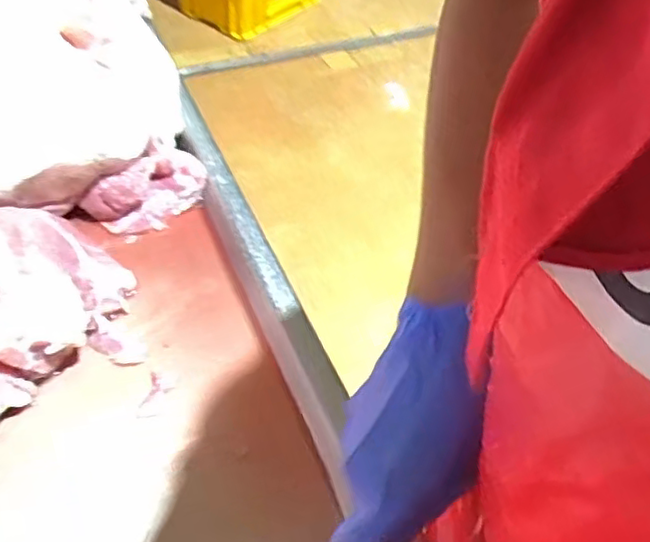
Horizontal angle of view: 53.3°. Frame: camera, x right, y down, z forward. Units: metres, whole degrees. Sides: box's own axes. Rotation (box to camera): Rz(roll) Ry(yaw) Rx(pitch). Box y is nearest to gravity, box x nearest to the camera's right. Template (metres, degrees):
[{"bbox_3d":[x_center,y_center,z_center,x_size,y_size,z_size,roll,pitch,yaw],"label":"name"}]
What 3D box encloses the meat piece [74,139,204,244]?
[{"bbox_3d":[-0.177,-0.081,0.654,0.065,0.043,0.117,34,53,22],"label":"meat piece"}]

